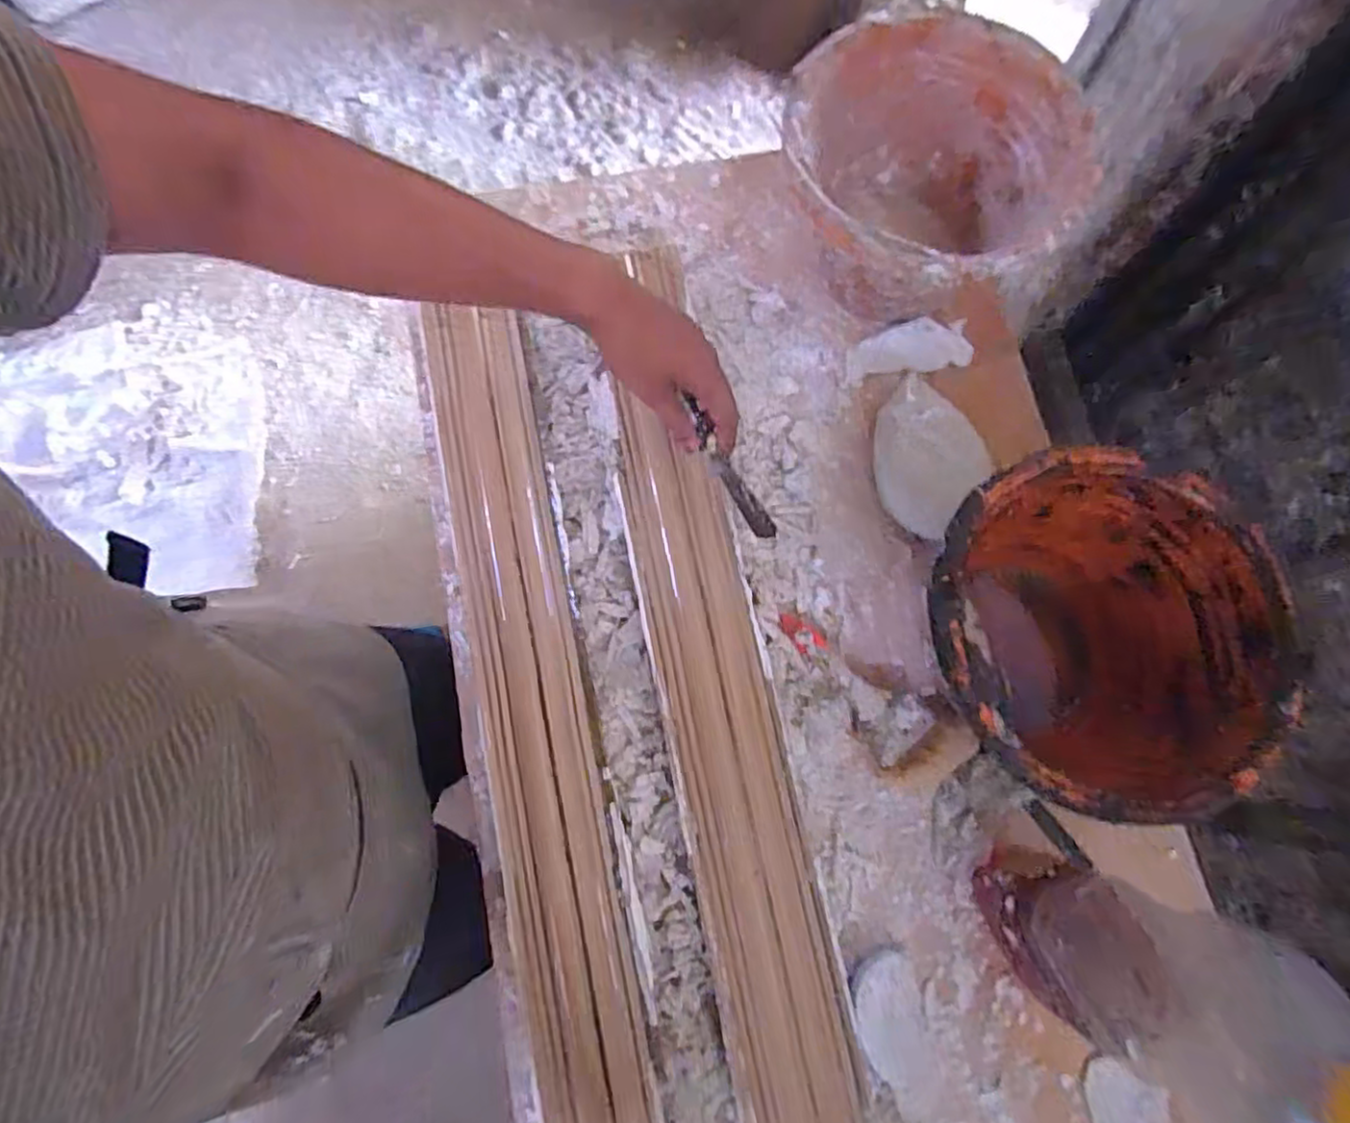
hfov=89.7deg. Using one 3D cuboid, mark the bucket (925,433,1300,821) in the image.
[{"bbox_3d":[0.305,0.063,0.561,0.242,0.213,0.245,0,76,0],"label":"bucket"}]

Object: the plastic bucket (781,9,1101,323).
[{"bbox_3d":[0.213,-0.326,0.620,0.230,0.161,0.237,0,76,0],"label":"plastic bucket"}]

